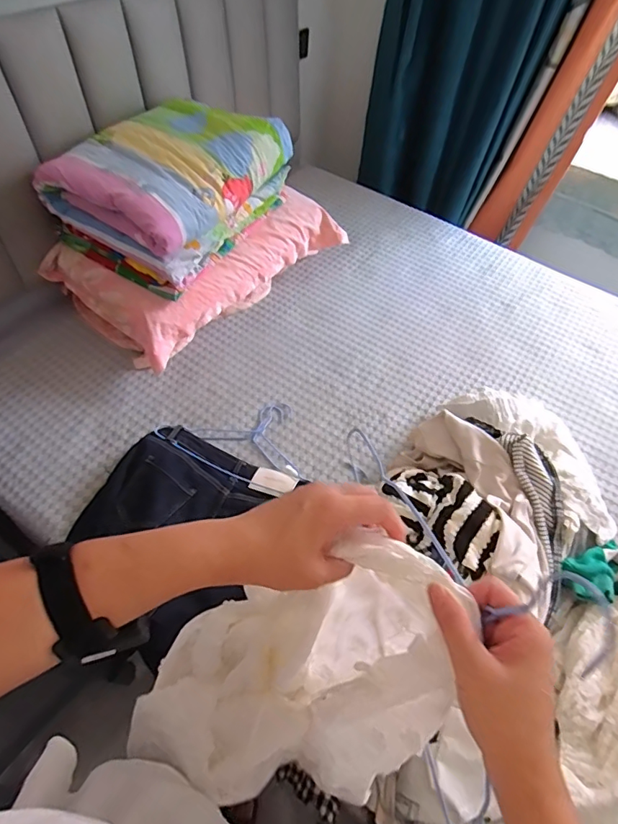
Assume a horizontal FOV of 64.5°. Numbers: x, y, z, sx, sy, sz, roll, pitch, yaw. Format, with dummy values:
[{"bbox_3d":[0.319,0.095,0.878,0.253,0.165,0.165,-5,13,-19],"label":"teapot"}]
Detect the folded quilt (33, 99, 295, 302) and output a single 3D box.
[{"bbox_3d":[-0.310,-0.523,1.125,0.359,0.213,0.434,29,56,14],"label":"folded quilt"}]

